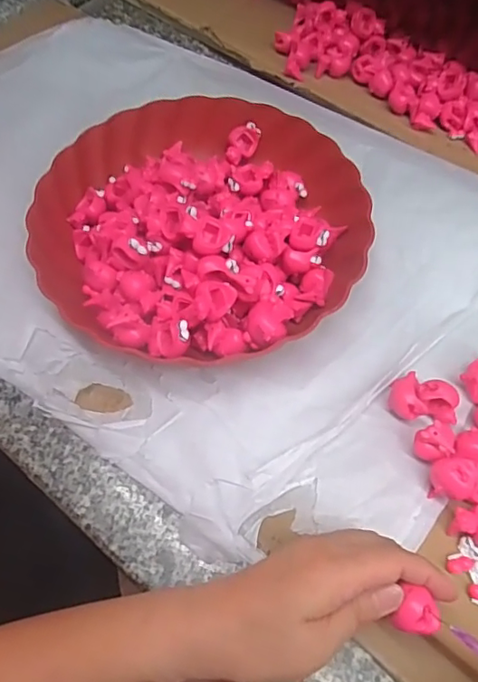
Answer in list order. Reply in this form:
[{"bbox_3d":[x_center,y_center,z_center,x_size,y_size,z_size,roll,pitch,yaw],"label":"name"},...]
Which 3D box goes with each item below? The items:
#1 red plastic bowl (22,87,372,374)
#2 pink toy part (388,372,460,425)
[{"bbox_3d":[-0.032,-0.093,0.401,0.233,0.062,0.231,1,62,-1],"label":"red plastic bowl"},{"bbox_3d":[0.121,0.041,0.350,0.043,0.026,0.029,35,67,15],"label":"pink toy part"}]

